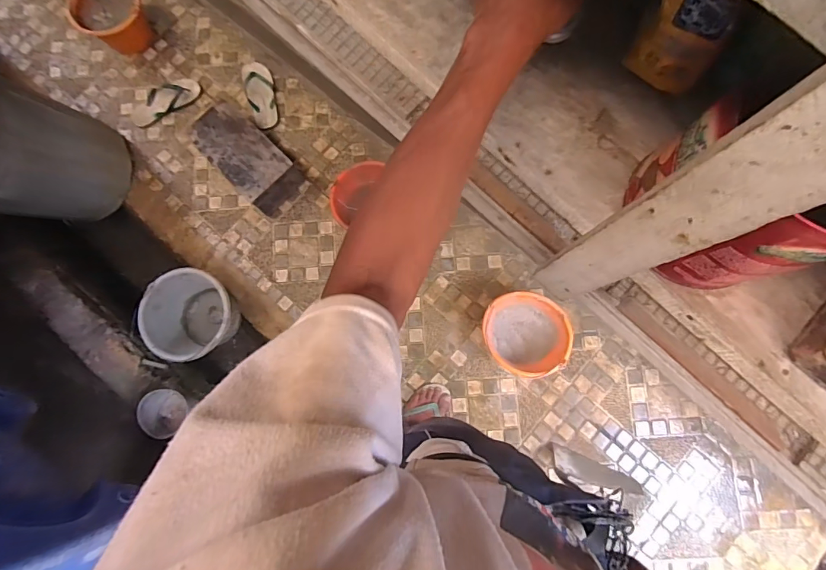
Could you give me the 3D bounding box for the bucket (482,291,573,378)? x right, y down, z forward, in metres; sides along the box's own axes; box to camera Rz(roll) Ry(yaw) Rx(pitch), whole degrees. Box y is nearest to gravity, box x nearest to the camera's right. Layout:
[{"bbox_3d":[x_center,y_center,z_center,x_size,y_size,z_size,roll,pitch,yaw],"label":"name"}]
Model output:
[{"bbox_3d":[0.336,0.154,1.331,0.268,0.157,0.228,32,82,6],"label":"bucket"}]

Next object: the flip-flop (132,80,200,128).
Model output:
[{"bbox_3d":[-0.856,-0.635,1.499,0.247,0.033,0.100,-35,81,-5],"label":"flip-flop"}]

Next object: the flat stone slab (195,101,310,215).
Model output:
[{"bbox_3d":[-0.540,-0.413,1.417,0.329,0.128,0.196,41,83,7],"label":"flat stone slab"}]

